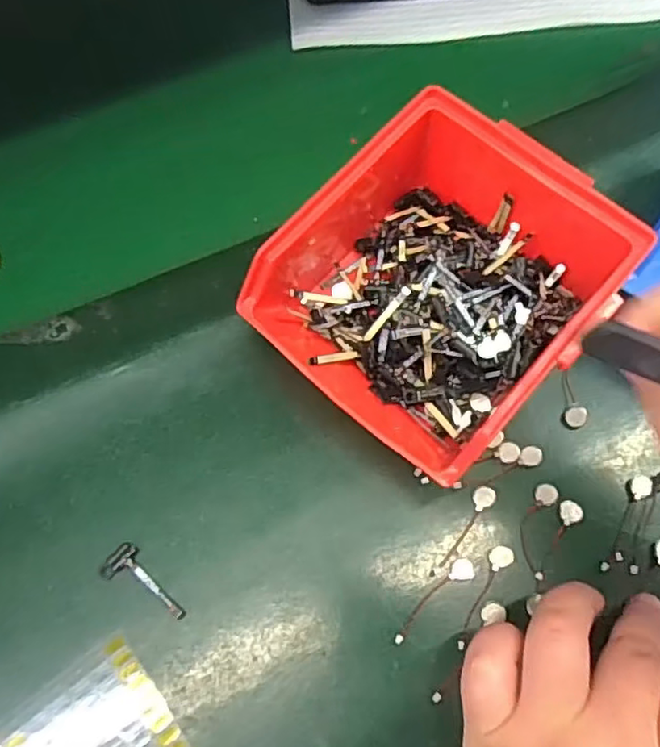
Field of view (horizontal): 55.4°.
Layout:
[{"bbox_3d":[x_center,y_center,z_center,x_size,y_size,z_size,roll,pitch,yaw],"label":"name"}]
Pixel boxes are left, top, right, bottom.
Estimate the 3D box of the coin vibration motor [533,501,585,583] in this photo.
[{"bbox_3d":[0.098,0.072,0.275,0.010,0.004,0.038,35,74,15],"label":"coin vibration motor"}]

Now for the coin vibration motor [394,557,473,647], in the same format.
[{"bbox_3d":[0.043,0.095,0.266,0.046,0.004,0.009,-39,72,-12],"label":"coin vibration motor"}]

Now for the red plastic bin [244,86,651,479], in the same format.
[{"bbox_3d":[0.047,-0.042,0.285,0.147,0.070,0.130,-42,72,-13],"label":"red plastic bin"}]

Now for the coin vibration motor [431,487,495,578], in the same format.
[{"bbox_3d":[0.057,0.068,0.276,0.009,0.004,0.047,38,75,16],"label":"coin vibration motor"}]

